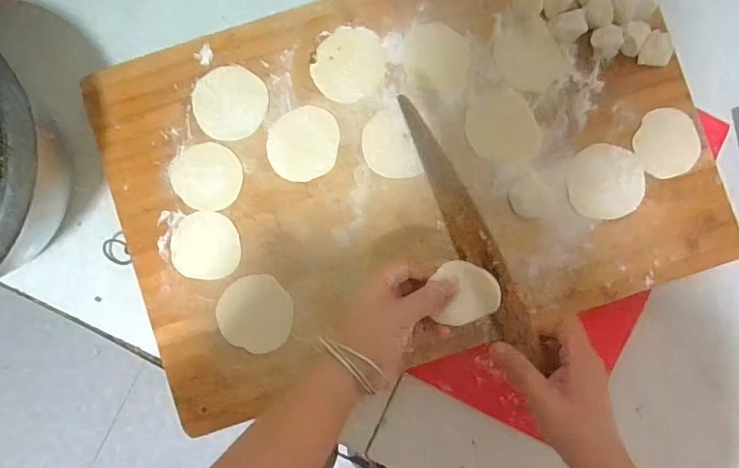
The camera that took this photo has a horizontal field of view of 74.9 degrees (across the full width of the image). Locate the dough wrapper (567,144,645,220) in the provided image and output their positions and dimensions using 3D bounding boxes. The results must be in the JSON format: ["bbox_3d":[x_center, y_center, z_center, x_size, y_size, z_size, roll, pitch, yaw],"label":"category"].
[{"bbox_3d":[0.230,-0.050,0.467,0.073,0.005,0.069,11,89,-1],"label":"dough wrapper"}]

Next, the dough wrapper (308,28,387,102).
[{"bbox_3d":[-0.020,-0.168,0.474,0.066,0.004,0.075,42,89,0],"label":"dough wrapper"}]

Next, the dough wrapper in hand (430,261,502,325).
[{"bbox_3d":[0.077,0.046,0.381,0.049,0.011,0.048,-3,89,-1],"label":"dough wrapper in hand"}]

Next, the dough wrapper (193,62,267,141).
[{"bbox_3d":[-0.137,-0.128,0.471,0.070,0.004,0.070,0,89,-1],"label":"dough wrapper"}]

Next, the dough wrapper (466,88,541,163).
[{"bbox_3d":[0.130,-0.105,0.473,0.067,0.005,0.072,-20,90,-1],"label":"dough wrapper"}]

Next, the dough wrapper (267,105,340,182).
[{"bbox_3d":[-0.063,-0.088,0.470,0.070,0.004,0.066,0,89,-1],"label":"dough wrapper"}]

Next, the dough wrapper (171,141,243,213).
[{"bbox_3d":[-0.157,-0.056,0.466,0.066,0.004,0.061,0,85,-3],"label":"dough wrapper"}]

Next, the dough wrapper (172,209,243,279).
[{"bbox_3d":[-0.157,0.011,0.464,0.064,0.004,0.063,3,89,-1],"label":"dough wrapper"}]

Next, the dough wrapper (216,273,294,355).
[{"bbox_3d":[-0.108,0.077,0.461,0.068,0.004,0.073,0,90,-7],"label":"dough wrapper"}]

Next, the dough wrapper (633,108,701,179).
[{"bbox_3d":[0.289,-0.089,0.469,0.062,0.004,0.064,0,89,-1],"label":"dough wrapper"}]

